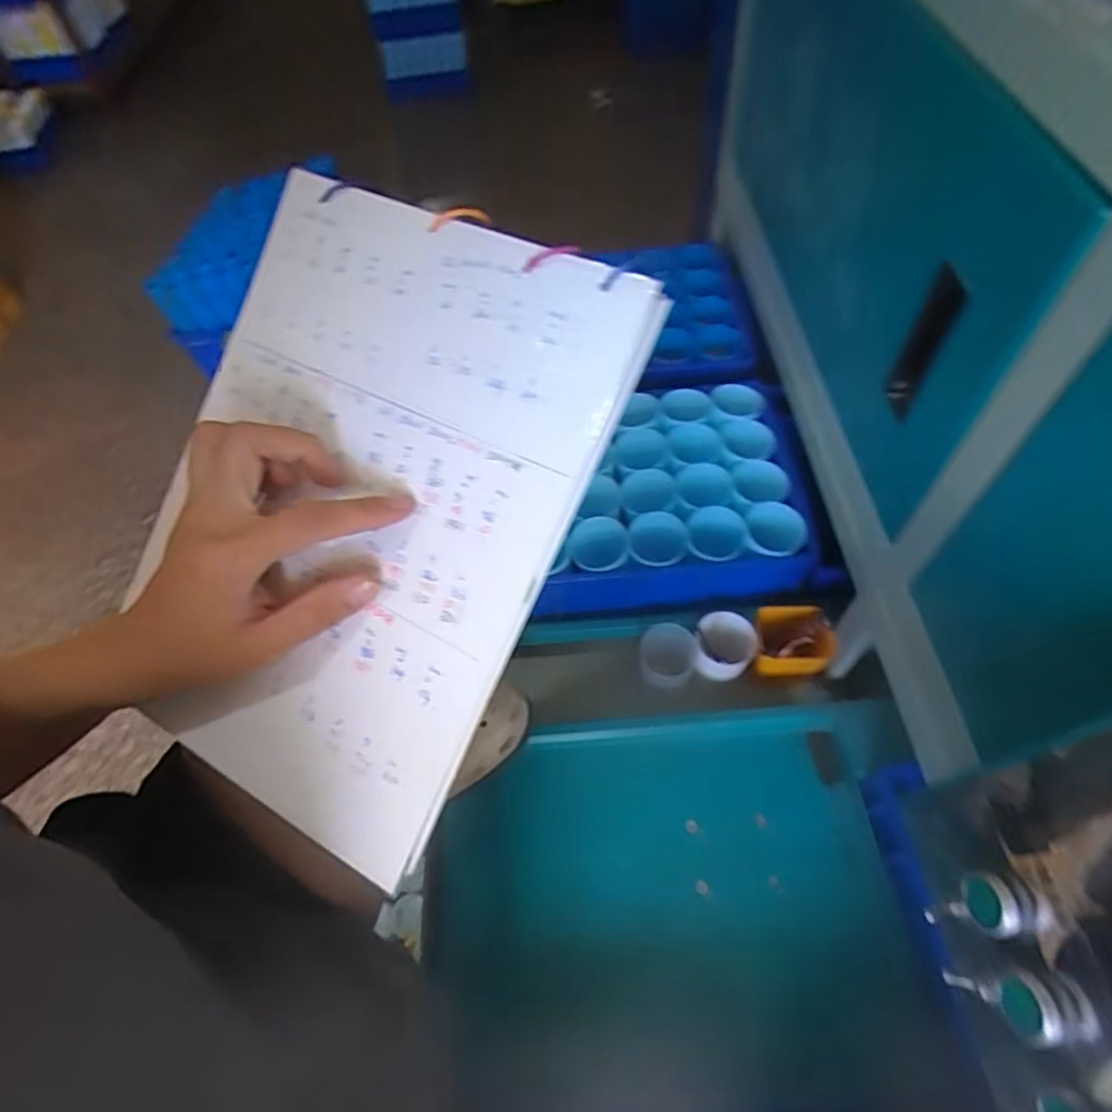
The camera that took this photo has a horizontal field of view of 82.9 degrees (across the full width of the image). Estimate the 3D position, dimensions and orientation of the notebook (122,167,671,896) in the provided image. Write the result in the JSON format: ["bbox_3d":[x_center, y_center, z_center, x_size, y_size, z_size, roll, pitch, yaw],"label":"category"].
[{"bbox_3d":[-0.102,-0.026,0.310,0.208,0.013,0.291,26,93,18],"label":"notebook"}]

